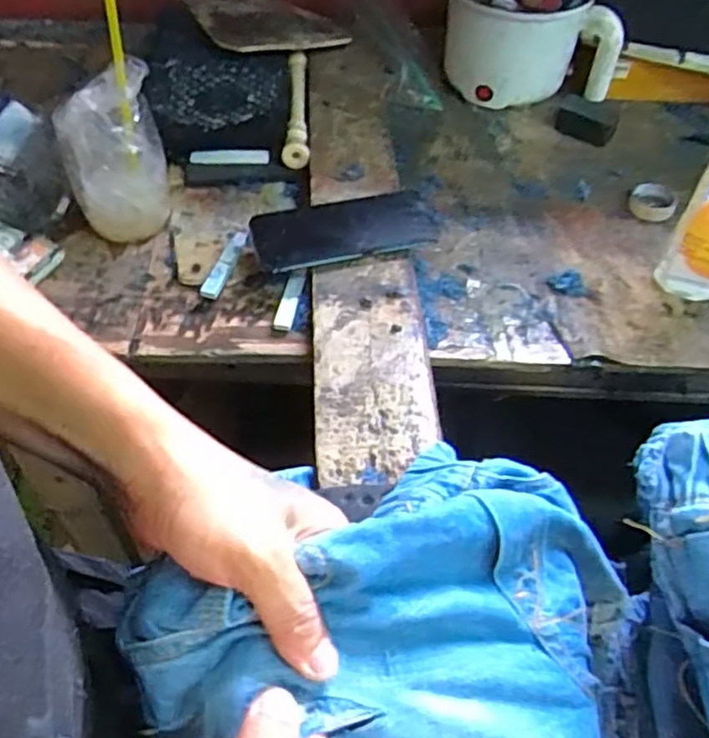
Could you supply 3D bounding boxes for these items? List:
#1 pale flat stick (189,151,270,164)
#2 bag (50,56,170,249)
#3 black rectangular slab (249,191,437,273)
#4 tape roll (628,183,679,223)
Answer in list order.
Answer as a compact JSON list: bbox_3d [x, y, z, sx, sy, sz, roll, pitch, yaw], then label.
[{"bbox_3d":[-0.138,-0.233,0.732,0.086,0.011,0.010,-2,54,-3],"label":"pale flat stick"},{"bbox_3d":[-0.218,-0.195,0.609,0.090,0.130,0.055,-23,58,-18],"label":"bag"},{"bbox_3d":[-0.011,-0.131,0.619,0.165,0.013,0.075,-12,56,-11],"label":"black rectangular slab"},{"bbox_3d":[0.319,-0.177,0.712,0.048,0.014,0.049,1,54,-1],"label":"tape roll"}]

